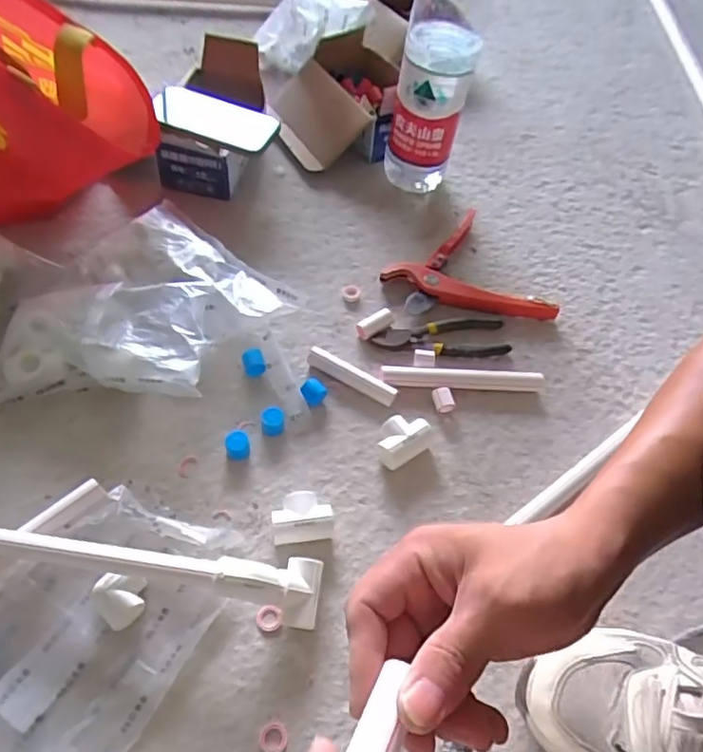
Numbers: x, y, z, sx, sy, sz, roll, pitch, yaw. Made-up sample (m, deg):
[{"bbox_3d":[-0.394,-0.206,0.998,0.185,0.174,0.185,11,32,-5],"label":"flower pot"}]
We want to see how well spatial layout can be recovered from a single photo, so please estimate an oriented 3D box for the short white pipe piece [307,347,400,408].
[{"bbox_3d":[0.001,-0.001,0.621,0.102,0.022,0.021,29,57,14],"label":"short white pipe piece"}]

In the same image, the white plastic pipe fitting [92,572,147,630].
[{"bbox_3d":[-0.188,0.184,0.474,0.038,0.031,0.039,3,55,-4],"label":"white plastic pipe fitting"}]

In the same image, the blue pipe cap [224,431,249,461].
[{"bbox_3d":[-0.112,0.068,0.570,0.022,0.022,0.023,3,55,-4],"label":"blue pipe cap"}]

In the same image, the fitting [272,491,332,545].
[{"bbox_3d":[-0.044,0.130,0.528,0.052,0.030,0.043,-2,55,-7],"label":"fitting"}]

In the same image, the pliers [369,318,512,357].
[{"bbox_3d":[0.102,-0.044,0.668,0.156,0.012,0.054,-2,55,-7],"label":"pliers"}]

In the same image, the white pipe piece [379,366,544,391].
[{"bbox_3d":[0.121,0.003,0.637,0.179,0.025,0.022,2,55,-4],"label":"white pipe piece"}]

